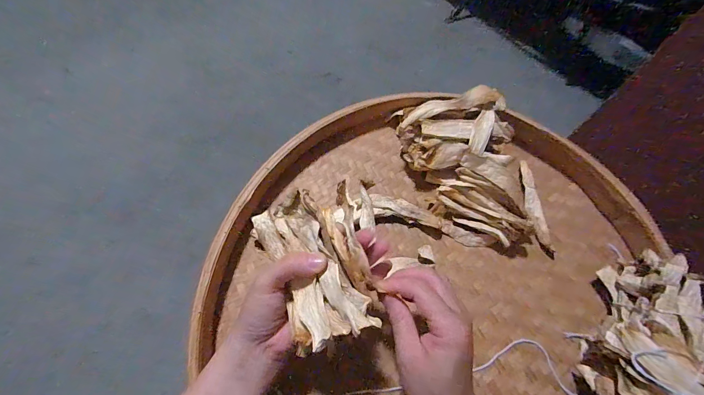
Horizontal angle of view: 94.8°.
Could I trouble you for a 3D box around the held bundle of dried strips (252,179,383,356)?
[{"bbox_3d":[-0.028,0.052,0.270,0.081,0.050,0.129,-21,69,-12],"label":"held bundle of dried strips"}]

